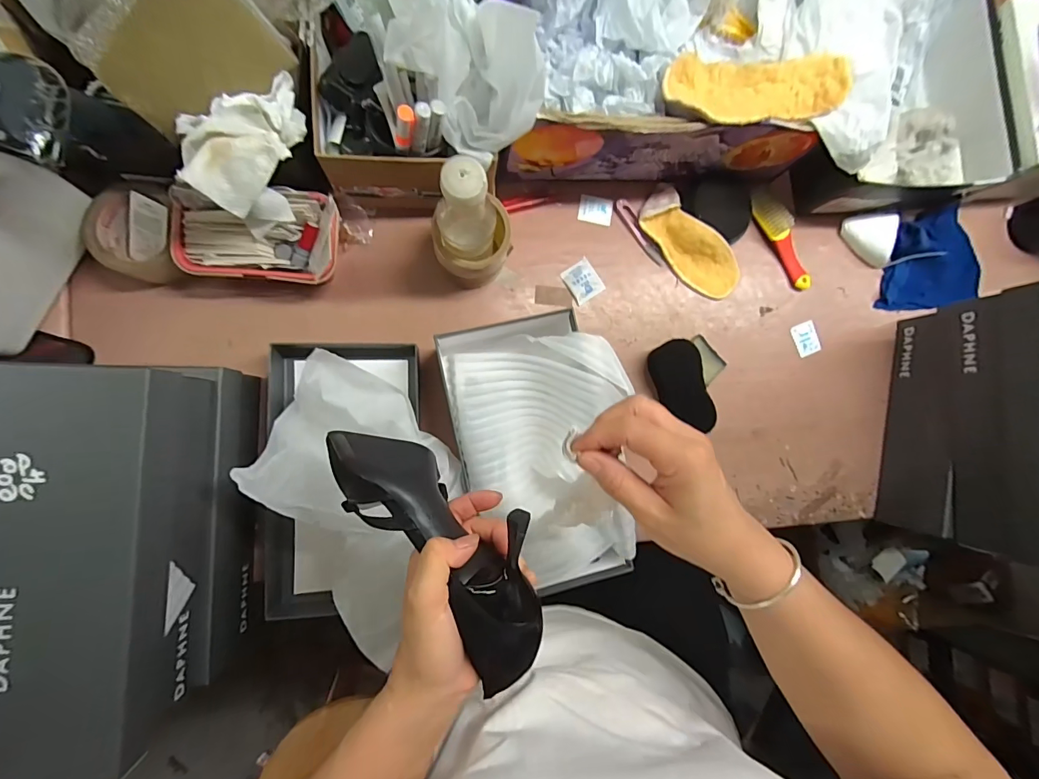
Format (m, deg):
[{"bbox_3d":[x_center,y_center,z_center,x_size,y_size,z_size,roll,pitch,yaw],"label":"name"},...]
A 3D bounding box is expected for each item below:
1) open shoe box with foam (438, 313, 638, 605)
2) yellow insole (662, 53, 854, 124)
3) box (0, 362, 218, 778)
[{"bbox_3d":[0.030,0.067,0.509,0.188,0.122,0.301,-12,90,-9],"label":"open shoe box with foam"},{"bbox_3d":[0.248,-0.315,0.468,0.197,0.033,0.069,-5,89,-9],"label":"yellow insole"},{"bbox_3d":[-0.364,0.131,0.357,0.159,0.097,0.292,2,88,-8],"label":"box"}]

